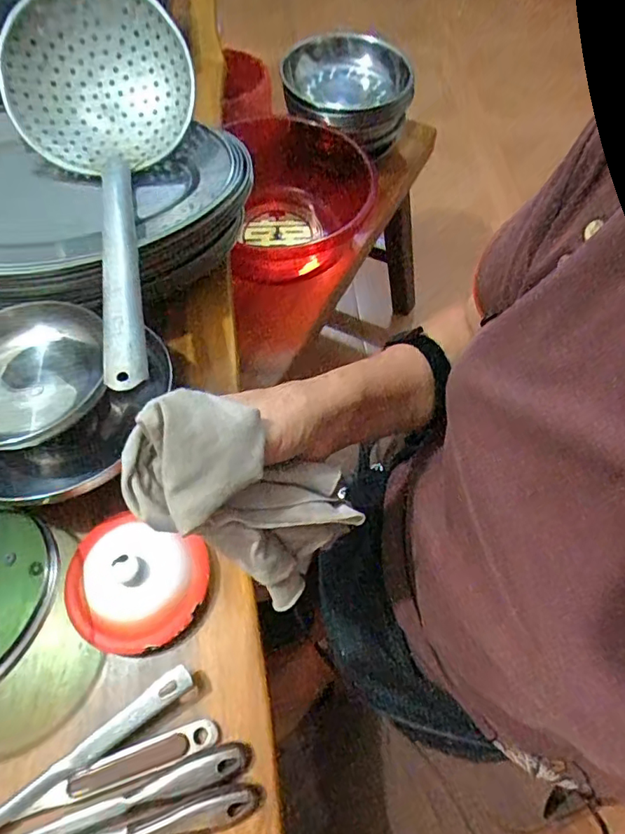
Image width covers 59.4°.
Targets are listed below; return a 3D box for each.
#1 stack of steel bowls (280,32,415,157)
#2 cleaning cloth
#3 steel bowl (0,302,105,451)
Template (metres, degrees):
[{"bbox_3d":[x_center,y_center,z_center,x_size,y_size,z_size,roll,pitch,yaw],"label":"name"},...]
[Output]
[{"bbox_3d":[0.059,-0.576,0.990,0.226,0.100,0.222,10,62,6],"label":"stack of steel bowls"},{"bbox_3d":[-0.040,0.042,0.314,0.115,0.108,0.079,23,64,12],"label":"cleaning cloth"},{"bbox_3d":[-0.223,-0.032,0.426,0.121,0.043,0.131,0,62,0],"label":"steel bowl"}]

